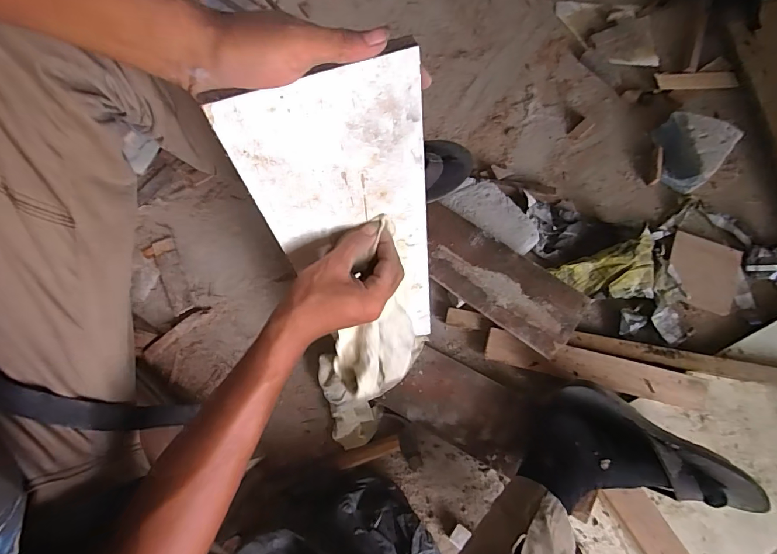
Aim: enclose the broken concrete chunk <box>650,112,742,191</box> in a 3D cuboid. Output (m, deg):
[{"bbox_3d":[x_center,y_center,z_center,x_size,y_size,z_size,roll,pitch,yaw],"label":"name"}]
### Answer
[{"bbox_3d":[0.560,-0.242,0.772,0.118,0.071,0.130,39,78,13],"label":"broken concrete chunk"}]

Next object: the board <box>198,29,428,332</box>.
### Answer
[{"bbox_3d":[-0.028,-0.026,0.446,0.147,0.421,0.005,-17,59,-3],"label":"board"}]

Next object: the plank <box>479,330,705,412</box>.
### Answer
[{"bbox_3d":[0.331,0.150,0.665,0.339,0.031,0.049,13,74,6],"label":"plank"}]

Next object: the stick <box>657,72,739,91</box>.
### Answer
[{"bbox_3d":[0.650,-0.411,0.854,0.169,0.008,0.040,-3,73,1],"label":"stick"}]

